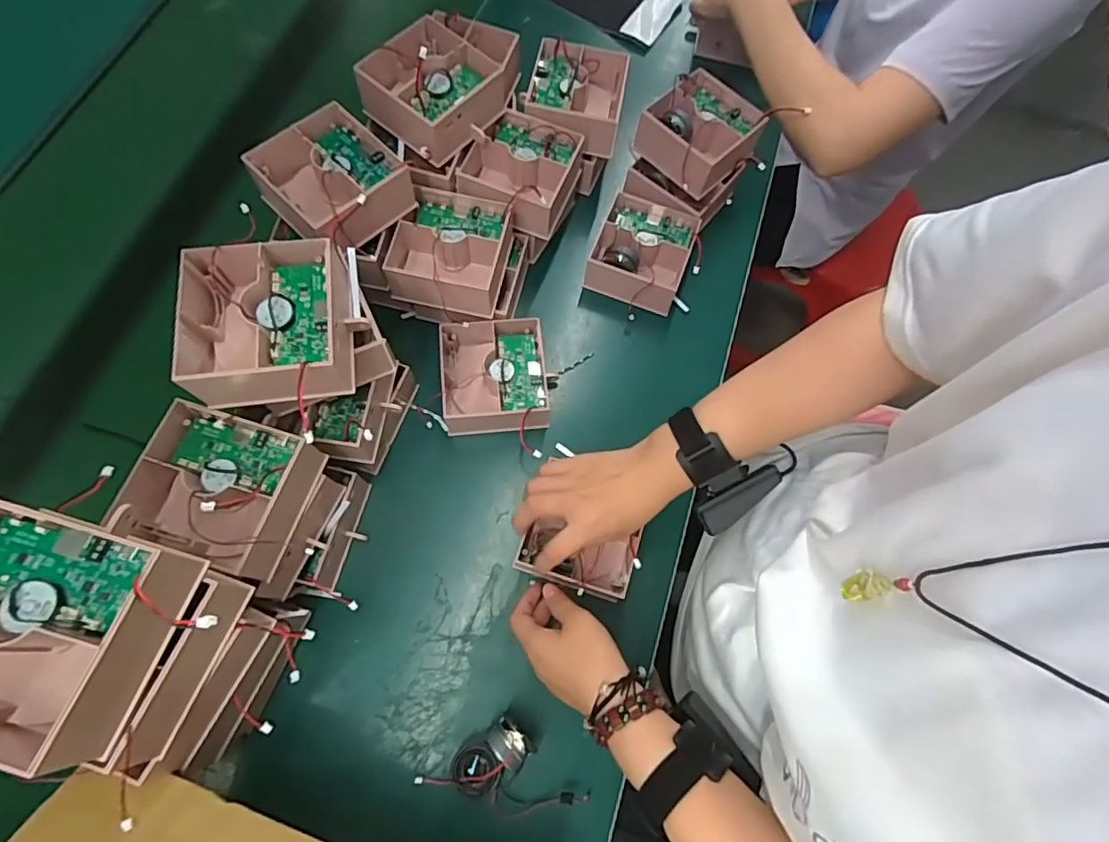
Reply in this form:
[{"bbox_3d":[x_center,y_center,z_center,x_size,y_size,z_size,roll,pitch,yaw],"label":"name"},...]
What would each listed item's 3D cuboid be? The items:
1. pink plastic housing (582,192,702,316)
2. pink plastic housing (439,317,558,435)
[{"bbox_3d":[0.097,-0.186,0.622,0.101,0.063,0.106,19,71,4],"label":"pink plastic housing"},{"bbox_3d":[-0.059,-0.047,0.554,0.109,0.048,0.108,-2,71,-4],"label":"pink plastic housing"}]

